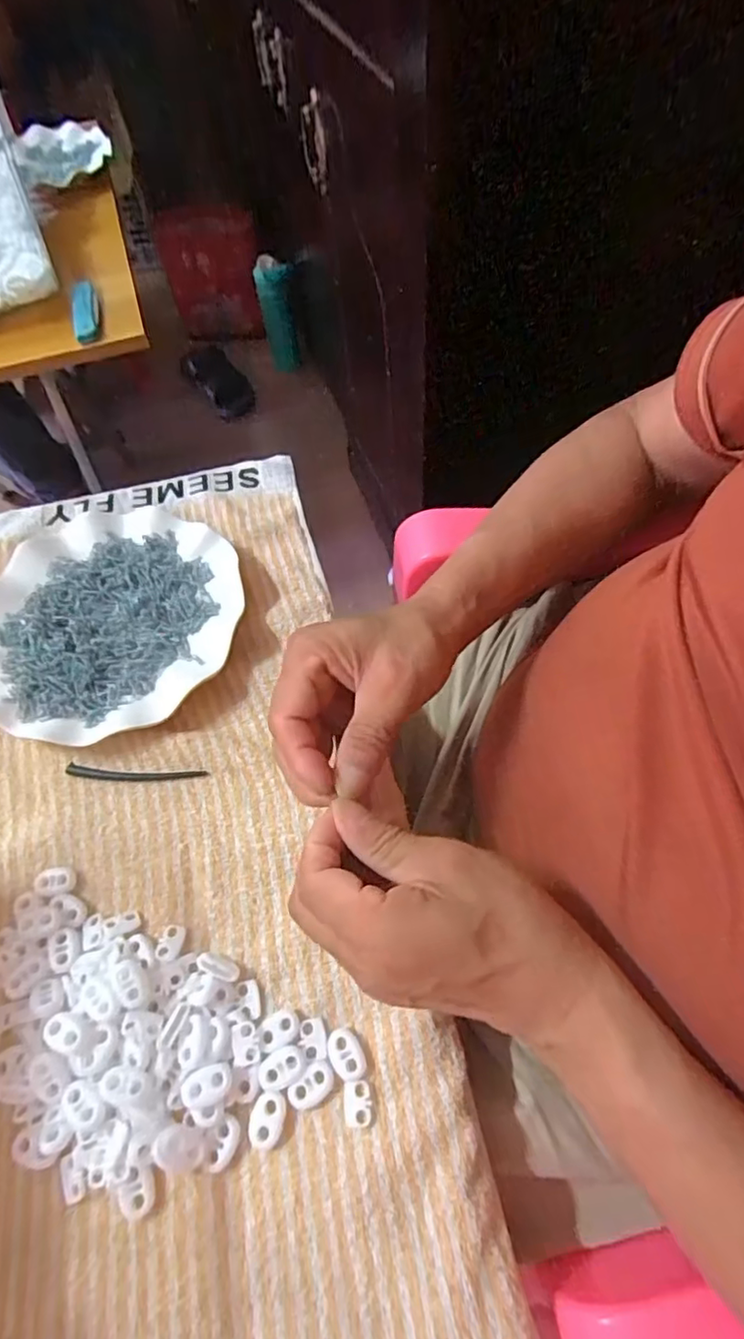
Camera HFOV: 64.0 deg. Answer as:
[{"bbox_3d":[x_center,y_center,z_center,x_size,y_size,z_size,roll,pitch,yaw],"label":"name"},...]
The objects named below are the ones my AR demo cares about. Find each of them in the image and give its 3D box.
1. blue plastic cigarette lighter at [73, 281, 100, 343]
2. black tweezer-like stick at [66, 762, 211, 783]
[{"bbox_3d":[-0.294,-0.371,0.614,0.025,0.021,0.071,-9,63,-3],"label":"blue plastic cigarette lighter"},{"bbox_3d":[-0.145,0.064,0.364,0.087,0.004,0.010,2,60,5],"label":"black tweezer-like stick"}]

